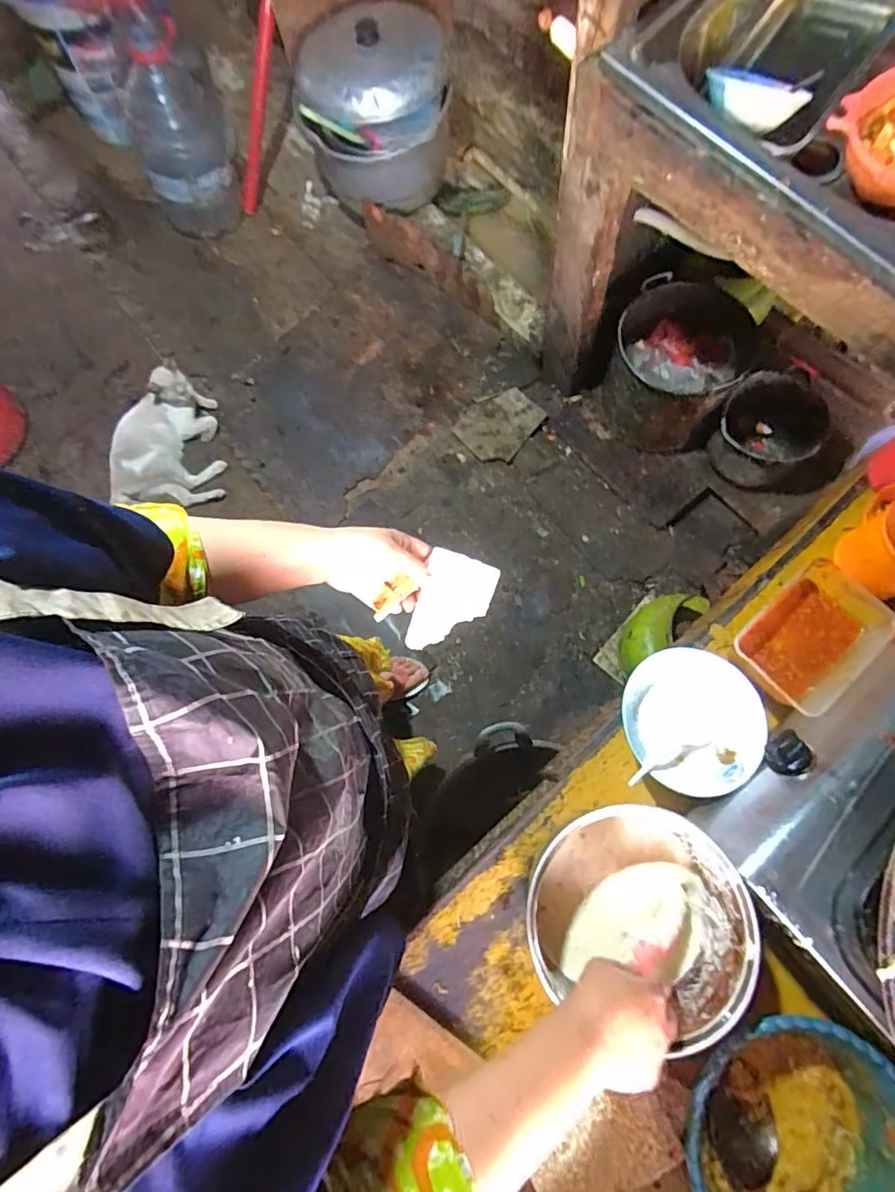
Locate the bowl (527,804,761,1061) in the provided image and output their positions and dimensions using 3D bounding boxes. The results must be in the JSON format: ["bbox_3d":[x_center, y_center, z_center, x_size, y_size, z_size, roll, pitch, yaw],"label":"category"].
[{"bbox_3d":[0.185,0.307,0.542,0.205,0.099,0.181,12,77,5],"label":"bowl"}]

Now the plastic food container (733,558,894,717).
[{"bbox_3d":[0.424,0.052,0.645,0.173,0.066,0.121,-41,79,-8],"label":"plastic food container"}]

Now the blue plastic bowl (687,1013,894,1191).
[{"bbox_3d":[0.323,0.514,0.505,0.206,0.068,0.214,-21,77,-3],"label":"blue plastic bowl"}]

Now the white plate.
[{"bbox_3d":[0.287,0.142,0.623,0.156,0.029,0.158,0,76,2],"label":"white plate"}]

